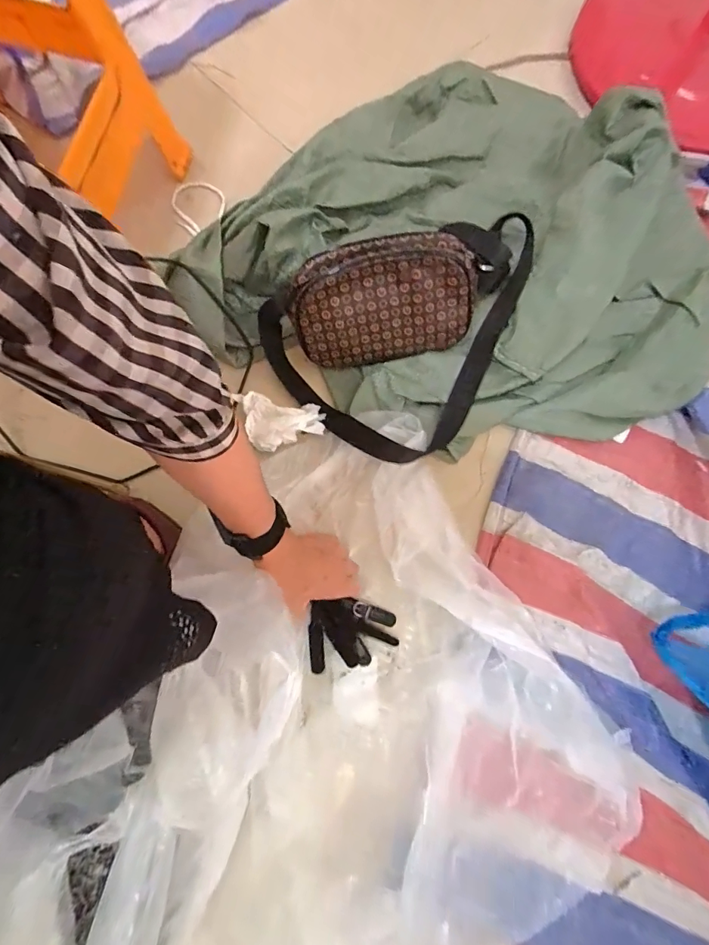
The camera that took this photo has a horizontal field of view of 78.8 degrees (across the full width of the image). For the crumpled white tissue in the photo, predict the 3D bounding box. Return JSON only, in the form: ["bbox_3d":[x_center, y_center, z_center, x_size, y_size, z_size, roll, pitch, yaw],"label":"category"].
[{"bbox_3d":[-0.101,-0.065,0.560,0.116,0.030,0.070,13,78,1],"label":"crumpled white tissue"}]

